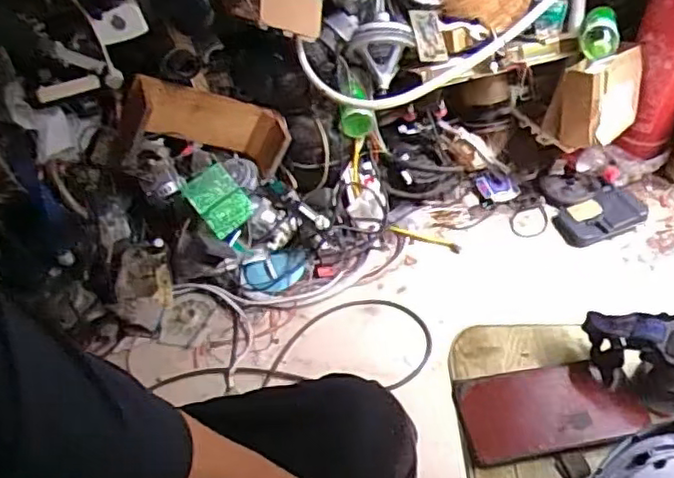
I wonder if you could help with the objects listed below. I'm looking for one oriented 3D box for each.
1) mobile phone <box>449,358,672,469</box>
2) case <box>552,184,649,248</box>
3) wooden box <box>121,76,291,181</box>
[{"bbox_3d":[0.195,0.155,0.590,0.167,0.014,0.083,-8,48,-5],"label":"mobile phone"},{"bbox_3d":[0.554,-0.045,1.365,0.182,0.034,0.110,-19,50,-14],"label":"case"},{"bbox_3d":[-0.254,-0.203,1.244,0.303,0.140,0.085,9,41,-30],"label":"wooden box"}]

